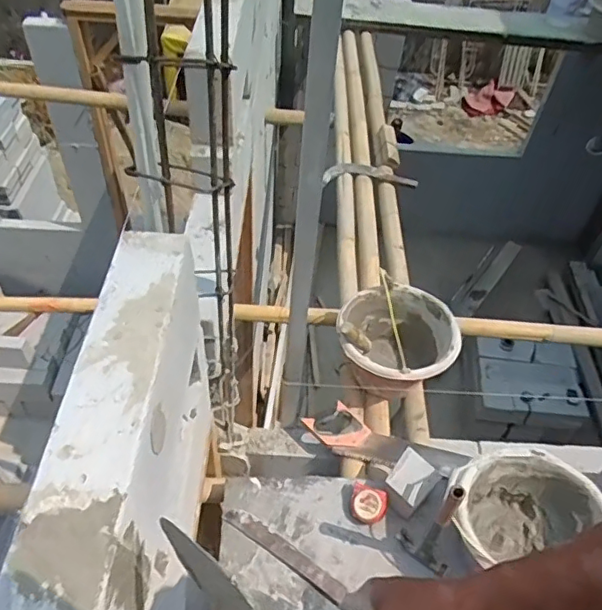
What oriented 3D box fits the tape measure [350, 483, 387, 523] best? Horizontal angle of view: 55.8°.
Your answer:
[{"bbox_3d":[0.144,0.428,1.233,0.084,0.057,0.073,31,54,20],"label":"tape measure"}]

